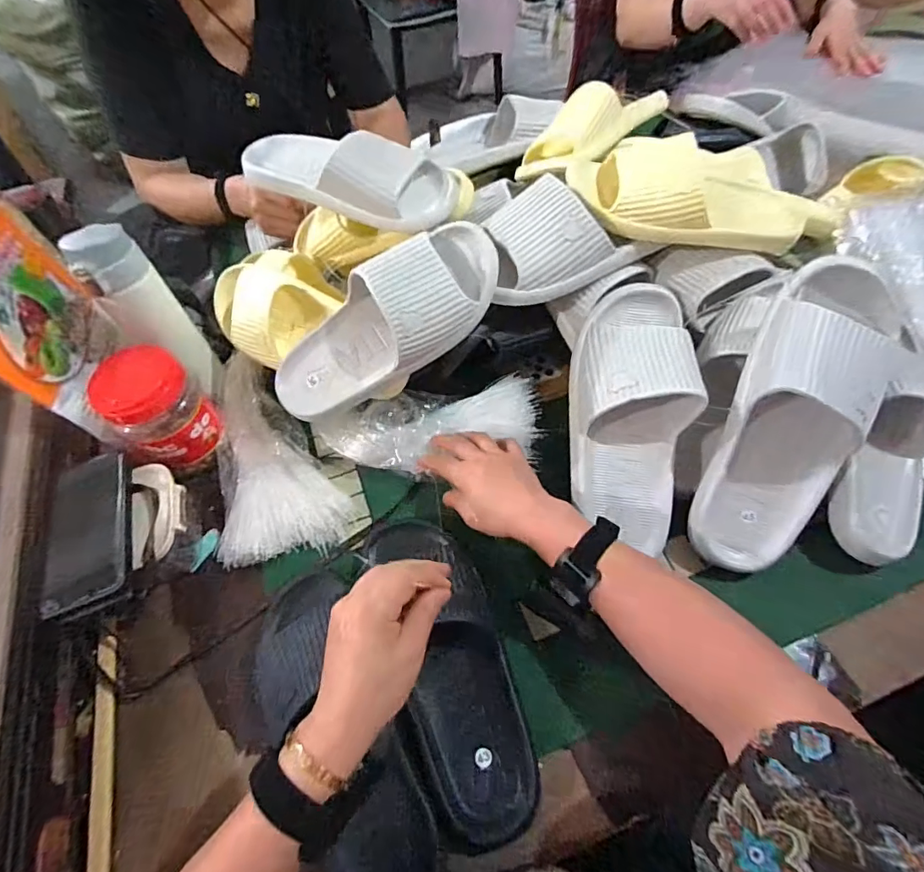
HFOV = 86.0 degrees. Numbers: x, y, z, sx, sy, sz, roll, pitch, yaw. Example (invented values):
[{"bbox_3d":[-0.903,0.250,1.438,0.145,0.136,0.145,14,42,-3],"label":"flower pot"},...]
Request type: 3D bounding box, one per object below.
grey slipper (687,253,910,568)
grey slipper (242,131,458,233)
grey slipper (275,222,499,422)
[{"bbox_3d":[0.301,-0.013,0.444,0.122,0.095,0.295,22,98,16],"label":"grey slipper"},{"bbox_3d":[-0.126,-0.298,0.548,0.263,0.060,0.103,25,62,17],"label":"grey slipper"},{"bbox_3d":[-0.081,-0.113,0.494,0.262,0.091,0.093,-36,60,10],"label":"grey slipper"}]

